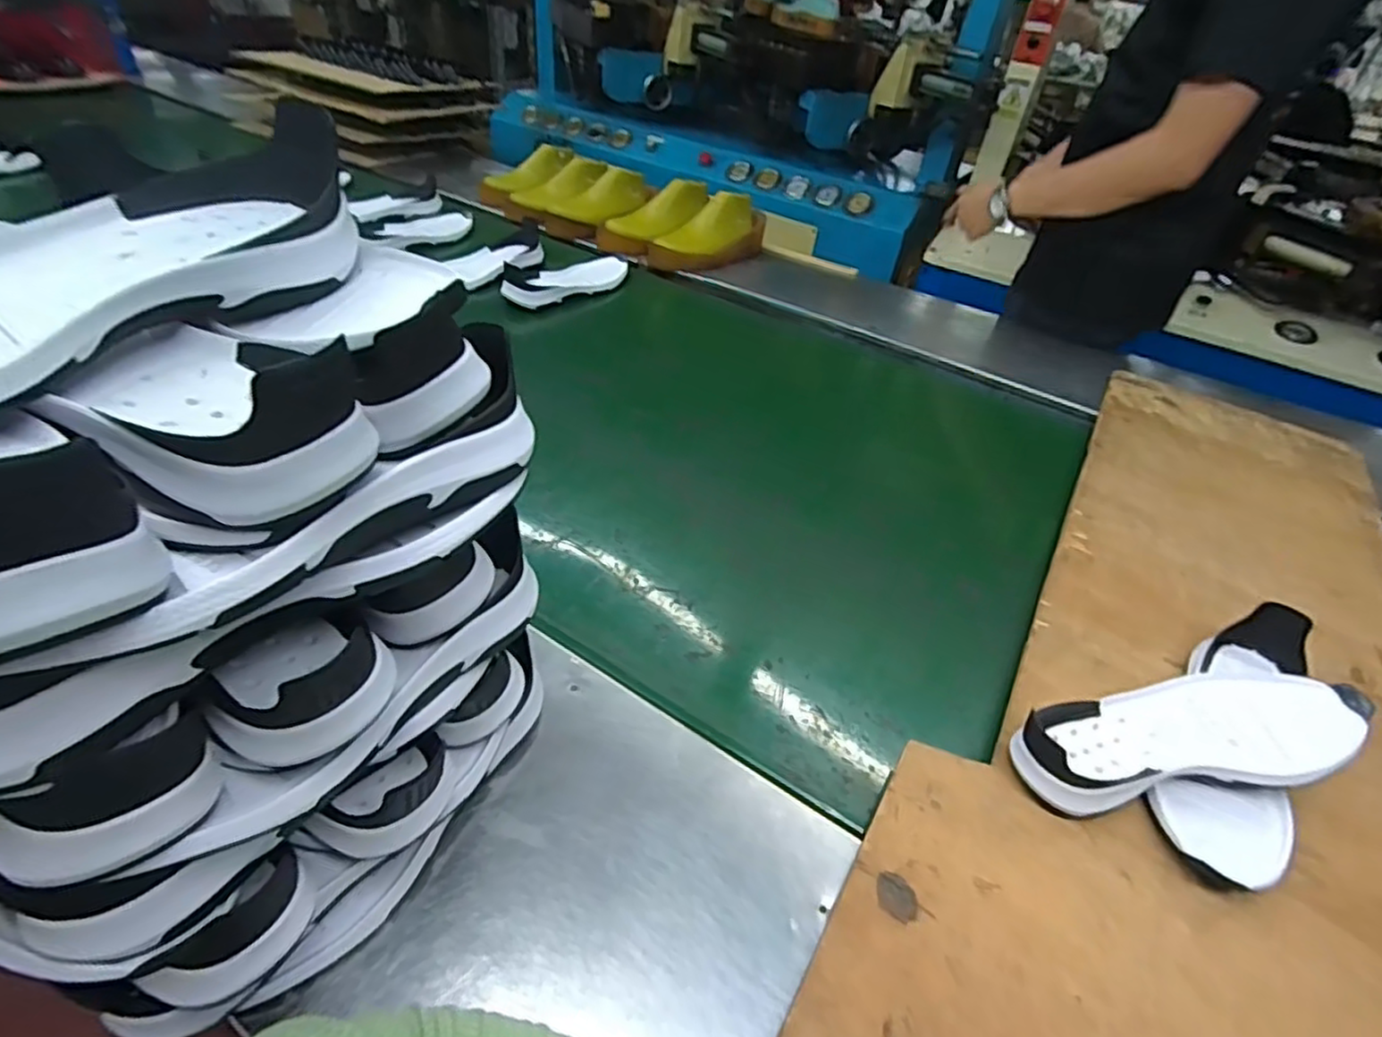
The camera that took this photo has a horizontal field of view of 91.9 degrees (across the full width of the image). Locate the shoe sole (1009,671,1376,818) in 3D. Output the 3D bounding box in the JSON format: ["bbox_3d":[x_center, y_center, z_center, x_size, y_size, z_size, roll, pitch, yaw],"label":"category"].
[{"bbox_3d":[0.376,0.170,0.511,0.260,0.068,0.096,-5,42,-15],"label":"shoe sole"}]

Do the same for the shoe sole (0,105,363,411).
[{"bbox_3d":[-0.266,-0.106,0.267,0.093,0.063,0.251,22,42,16],"label":"shoe sole"}]

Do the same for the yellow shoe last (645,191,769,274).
[{"bbox_3d":[0.045,-0.563,1.305,0.088,0.100,0.272,36,48,29],"label":"yellow shoe last"}]

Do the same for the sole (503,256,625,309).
[{"bbox_3d":[-0.214,-0.416,1.159,0.079,0.046,0.262,33,47,27],"label":"sole"}]

